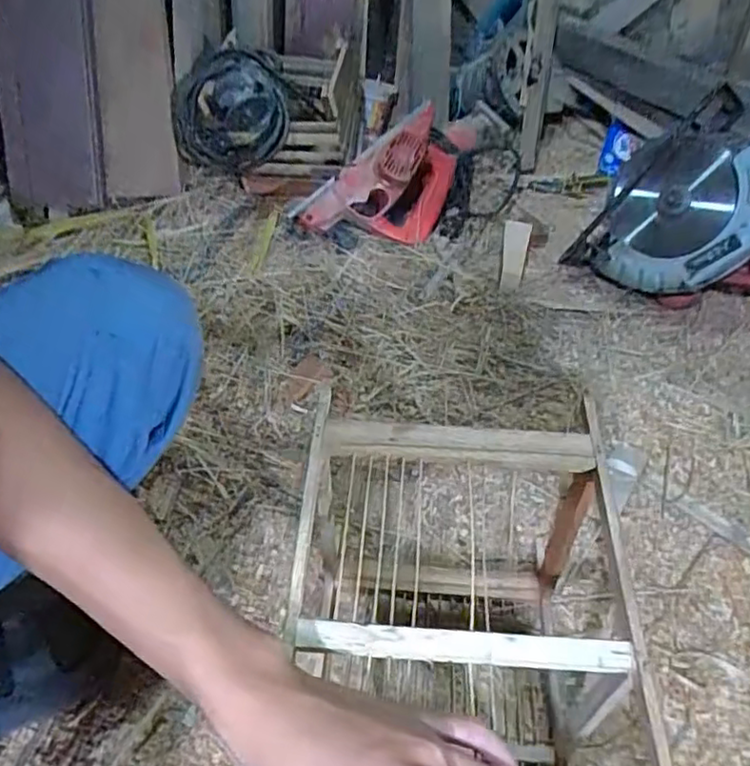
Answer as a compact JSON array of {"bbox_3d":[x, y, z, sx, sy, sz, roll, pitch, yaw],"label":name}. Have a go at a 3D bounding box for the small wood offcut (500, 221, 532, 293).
[{"bbox_3d":[0.207,-0.192,0.969,0.036,0.029,0.158,10,49,7],"label":"small wood offcut"}]

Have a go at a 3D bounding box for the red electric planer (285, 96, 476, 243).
[{"bbox_3d":[0.040,-0.307,0.980,0.320,0.149,0.119,-32,56,-27],"label":"red electric planer"}]

